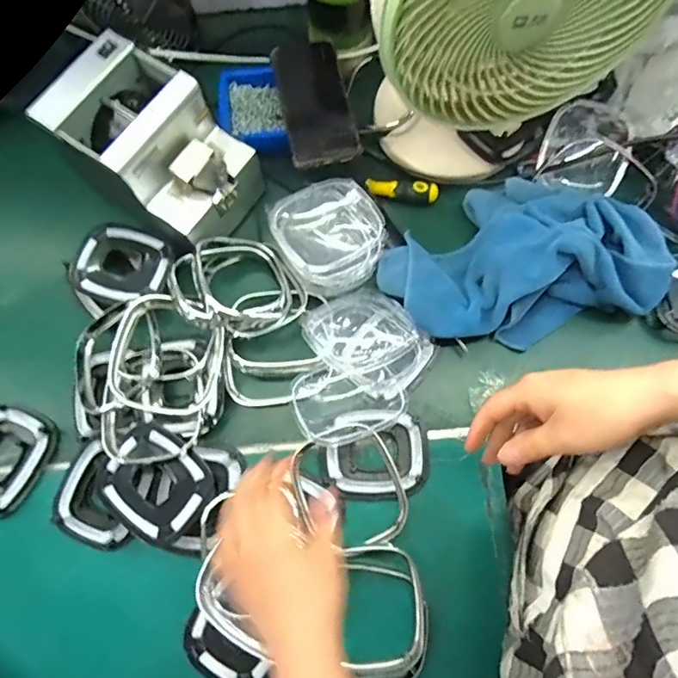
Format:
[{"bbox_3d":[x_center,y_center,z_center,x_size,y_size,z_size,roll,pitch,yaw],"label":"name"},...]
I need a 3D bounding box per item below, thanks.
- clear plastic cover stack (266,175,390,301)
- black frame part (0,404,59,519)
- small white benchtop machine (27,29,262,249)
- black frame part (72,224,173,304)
[{"bbox_3d":[-0.010,-0.115,0.541,0.110,0.050,0.116,-36,77,-7],"label":"clear plastic cover stack"},{"bbox_3d":[-0.364,0.127,0.530,0.089,0.022,0.107,24,77,8],"label":"black frame part"},{"bbox_3d":[-0.192,-0.204,0.529,0.181,0.111,0.131,32,79,10],"label":"small white benchtop machine"},{"bbox_3d":[-0.244,-0.084,0.567,0.109,0.026,0.091,20,77,7],"label":"black frame part"}]

